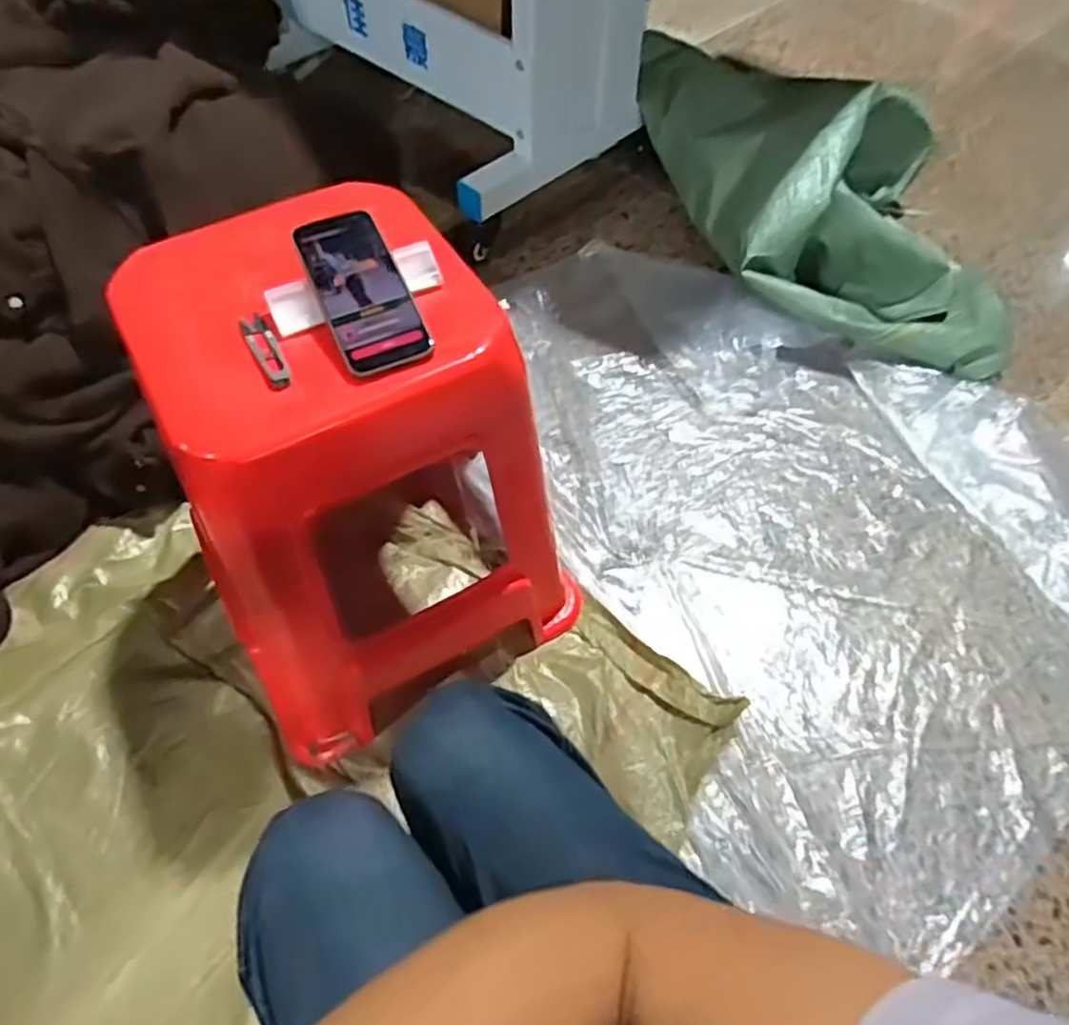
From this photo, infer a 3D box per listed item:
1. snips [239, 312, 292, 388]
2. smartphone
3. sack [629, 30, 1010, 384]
[{"bbox_3d":[-0.226,-0.136,0.624,0.023,0.006,0.088,-23,59,-15],"label":"snips"},{"bbox_3d":[-0.149,-0.192,0.637,0.073,0.013,0.153,-22,75,-17],"label":"smartphone"},{"bbox_3d":[0.537,-0.640,1.393,0.481,0.271,0.866,-14,57,-10],"label":"sack"}]

